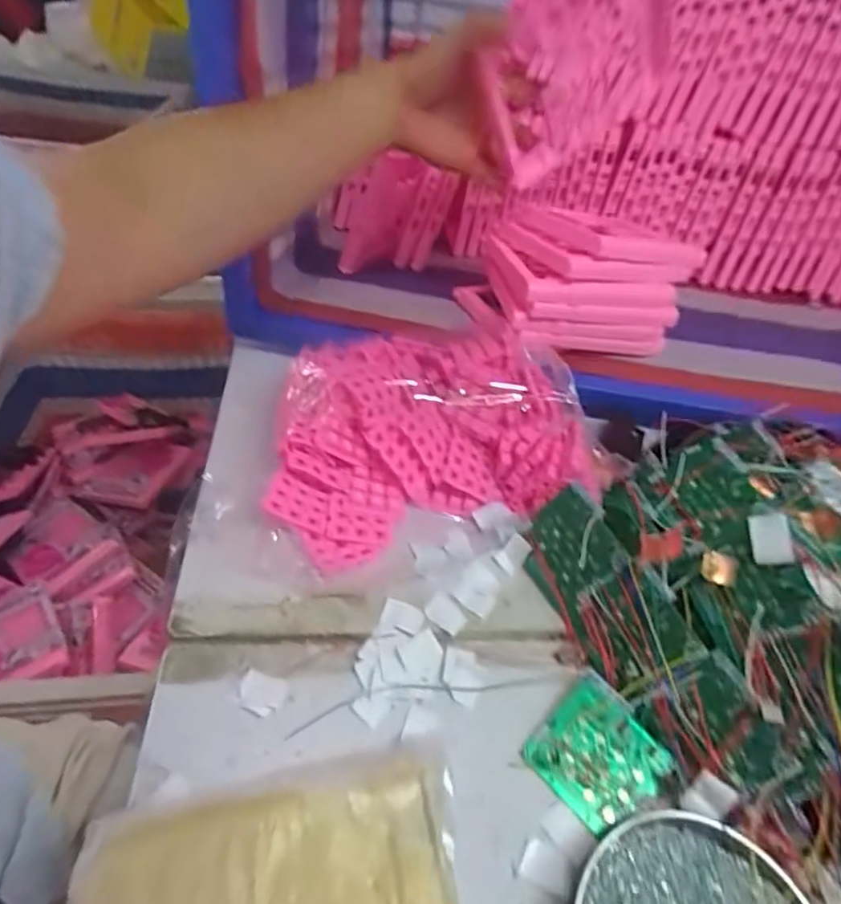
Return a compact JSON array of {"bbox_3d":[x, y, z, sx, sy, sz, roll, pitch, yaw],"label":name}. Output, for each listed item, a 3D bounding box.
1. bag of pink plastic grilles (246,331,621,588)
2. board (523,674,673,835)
[{"bbox_3d":[-0.003,-0.018,0.493,0.276,0.073,0.203,-9,48,-15],"label":"bag of pink plastic grilles"},{"bbox_3d":[0.110,0.190,0.371,0.068,0.008,0.070,-32,58,-31],"label":"board"}]

